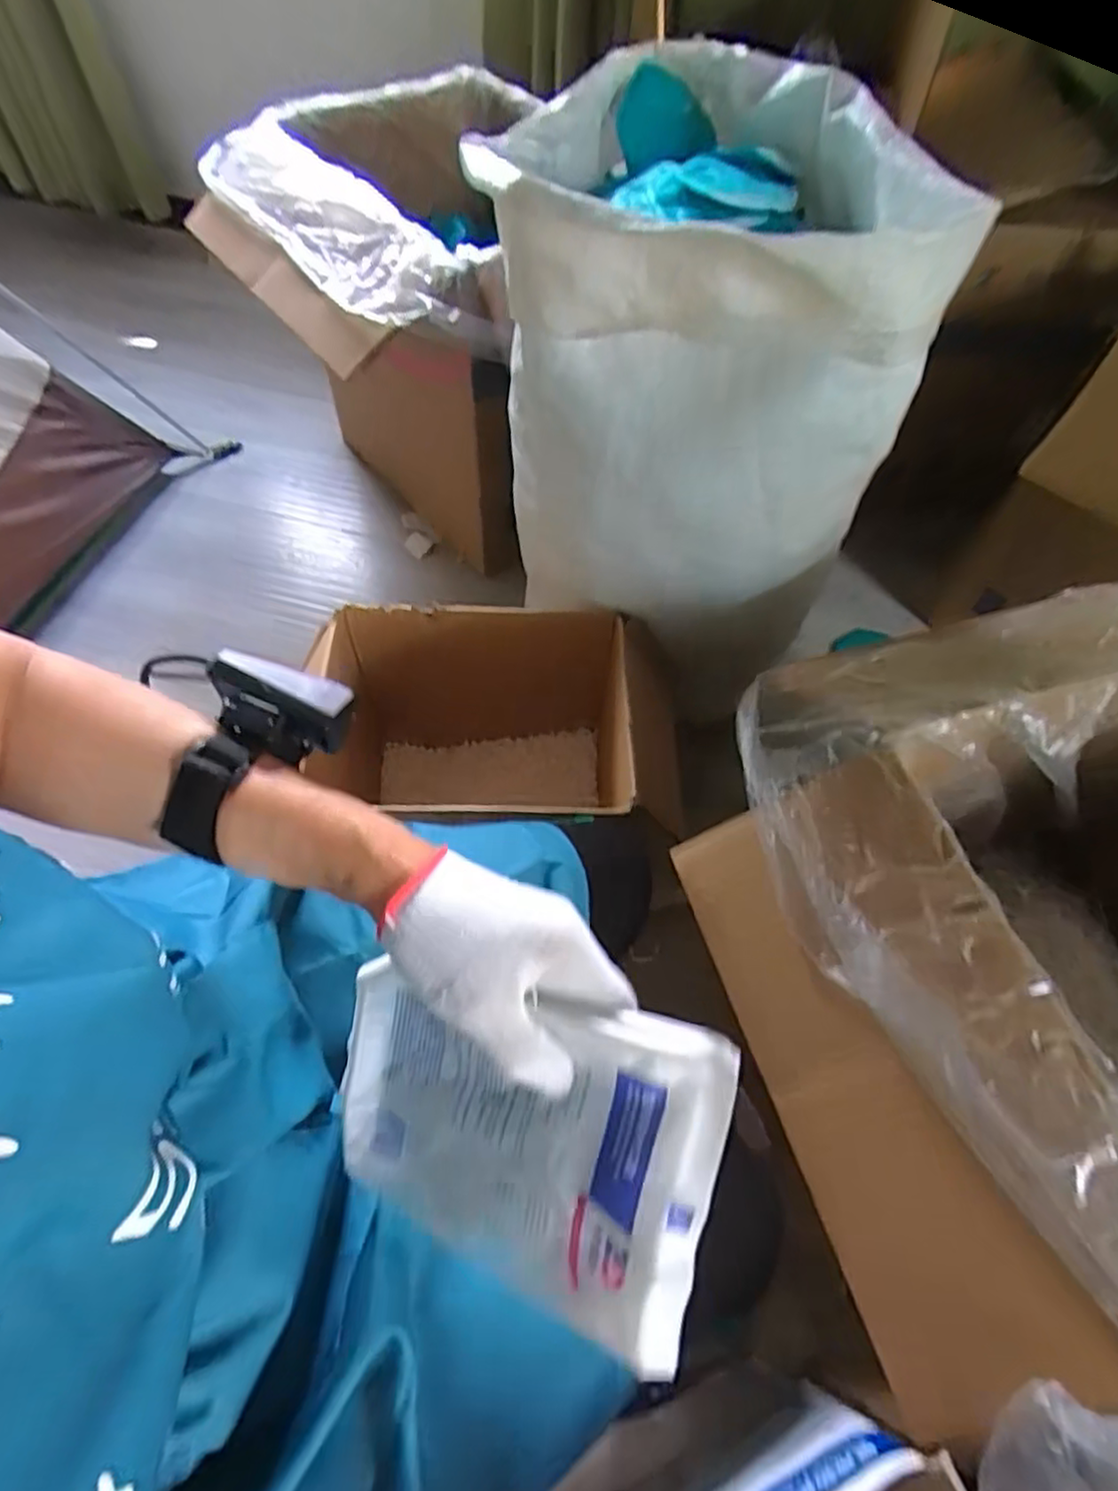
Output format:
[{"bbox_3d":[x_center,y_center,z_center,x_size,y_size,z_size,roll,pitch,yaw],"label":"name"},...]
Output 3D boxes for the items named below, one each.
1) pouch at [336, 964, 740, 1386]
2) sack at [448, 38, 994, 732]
[{"bbox_3d":[-0.024,0.176,0.327,0.186,0.017,0.130,10,86,26],"label":"pouch"},{"bbox_3d":[0.144,-0.404,0.879,0.371,0.585,0.455,5,58,1],"label":"sack"}]

